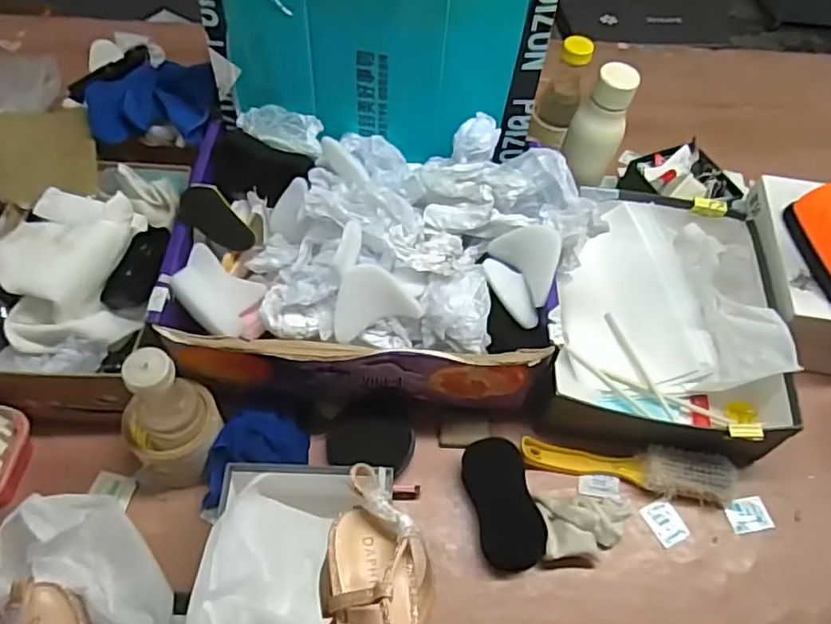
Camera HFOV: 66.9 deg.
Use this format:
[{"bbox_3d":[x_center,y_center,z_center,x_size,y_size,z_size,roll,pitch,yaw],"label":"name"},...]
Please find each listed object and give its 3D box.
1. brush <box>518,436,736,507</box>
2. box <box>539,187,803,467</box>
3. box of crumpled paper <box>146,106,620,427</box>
[{"bbox_3d":[0.228,0.168,0.679,0.224,0.034,0.051,9,56,2],"label":"brush"},{"bbox_3d":[0.288,0.005,0.745,0.253,0.114,0.314,13,57,5],"label":"box"},{"bbox_3d":[-0.039,-0.064,0.685,0.420,0.153,0.281,4,56,-2],"label":"box of crumpled paper"}]

